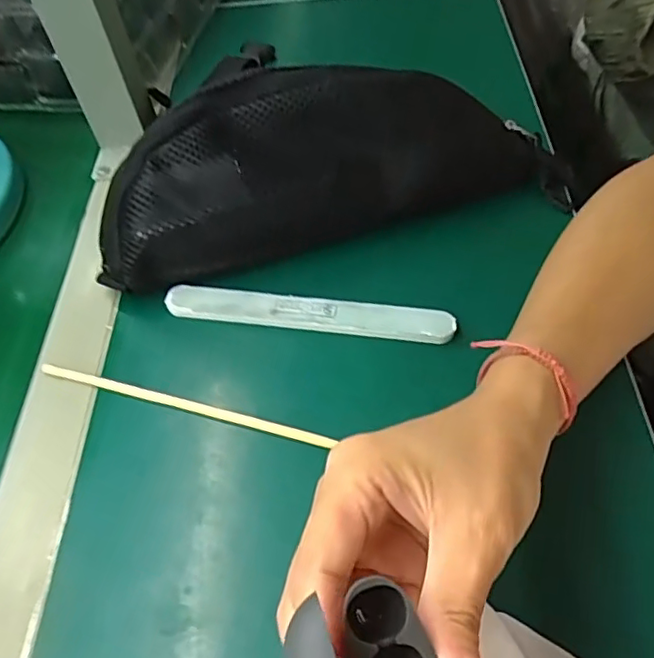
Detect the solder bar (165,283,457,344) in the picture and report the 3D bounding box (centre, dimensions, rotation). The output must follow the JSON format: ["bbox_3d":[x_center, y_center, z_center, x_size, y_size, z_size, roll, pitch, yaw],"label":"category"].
[{"bbox_3d":[-0.013,-0.010,0.351,0.172,0.007,0.020,6,70,9],"label":"solder bar"}]

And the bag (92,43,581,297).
[{"bbox_3d":[0.006,-0.106,0.360,0.289,0.087,0.085,-11,55,-2],"label":"bag"}]

